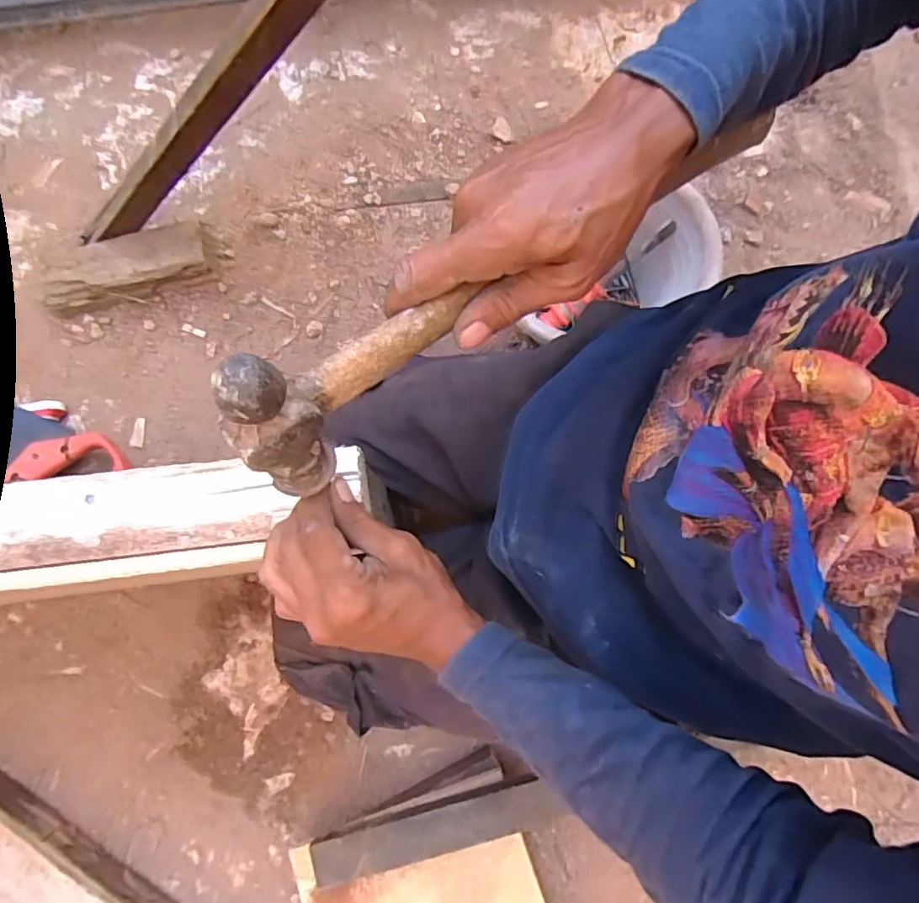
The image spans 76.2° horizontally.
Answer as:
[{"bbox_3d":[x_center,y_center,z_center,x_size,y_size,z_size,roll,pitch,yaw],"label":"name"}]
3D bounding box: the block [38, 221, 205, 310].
[{"bbox_3d":[-0.468,-0.259,0.823,0.240,0.057,0.080,-16,79,-2],"label":"block"}]

